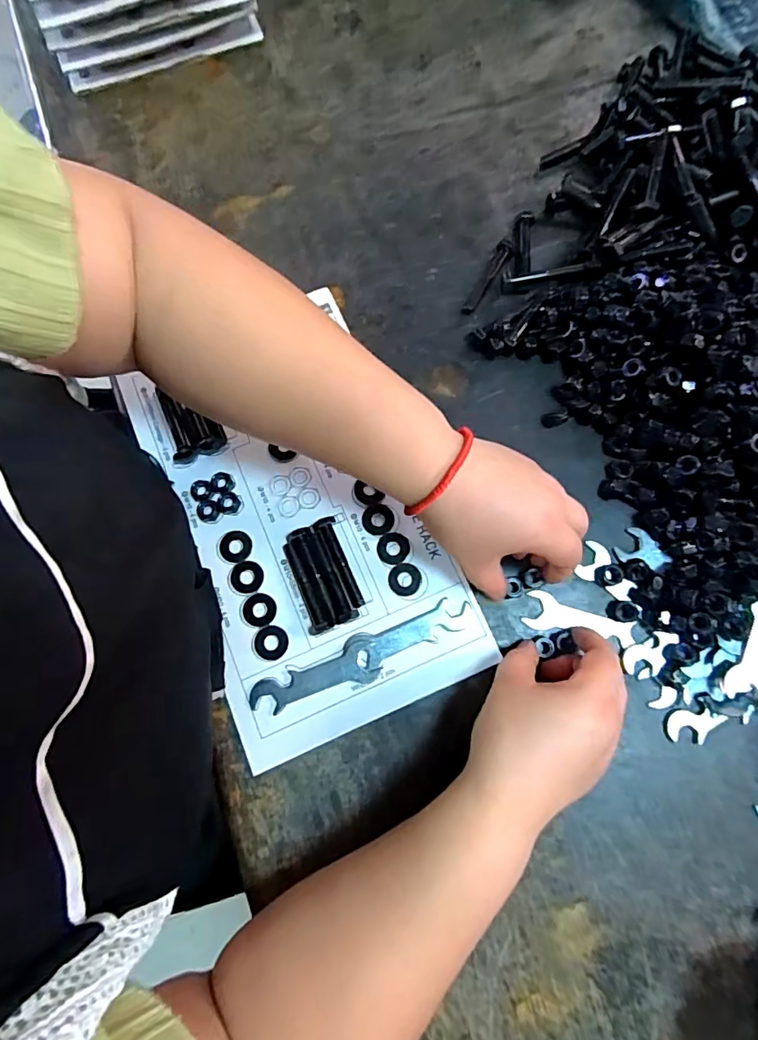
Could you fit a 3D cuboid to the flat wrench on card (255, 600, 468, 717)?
[{"bbox_3d":[-0.012,0.099,0.362,0.163,0.006,0.029,-25,79,-4],"label":"flat wrench on card"}]

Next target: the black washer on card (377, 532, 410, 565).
[{"bbox_3d":[0.011,0.021,0.381,0.024,0.004,0.024,-5,78,0],"label":"black washer on card"}]

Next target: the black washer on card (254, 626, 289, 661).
[{"bbox_3d":[-0.079,0.089,0.365,0.024,0.004,0.024,-7,78,0],"label":"black washer on card"}]

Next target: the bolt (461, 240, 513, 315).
[{"bbox_3d":[0.093,-0.205,0.429,0.013,0.007,0.075,28,80,6],"label":"bolt"}]

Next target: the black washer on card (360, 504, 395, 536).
[{"bbox_3d":[-0.001,0.000,0.385,0.024,0.004,0.023,-5,78,0],"label":"black washer on card"}]

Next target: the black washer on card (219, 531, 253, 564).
[{"bbox_3d":[-0.109,0.020,0.382,0.024,0.004,0.024,-6,78,0],"label":"black washer on card"}]

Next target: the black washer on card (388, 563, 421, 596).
[{"bbox_3d":[0.019,0.044,0.375,0.025,0.004,0.023,0,78,1],"label":"black washer on card"}]

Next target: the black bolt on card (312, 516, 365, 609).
[{"bbox_3d":[-0.028,0.032,0.374,0.015,0.013,0.069,-23,79,-4],"label":"black bolt on card"}]

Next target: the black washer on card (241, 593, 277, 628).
[{"bbox_3d":[-0.088,0.066,0.371,0.025,0.004,0.024,-6,78,0],"label":"black washer on card"}]

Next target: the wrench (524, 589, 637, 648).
[{"bbox_3d":[0.147,0.075,0.372,0.077,0.004,0.026,17,79,4],"label":"wrench"}]

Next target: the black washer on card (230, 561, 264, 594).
[{"bbox_3d":[-0.099,0.043,0.377,0.024,0.004,0.023,-8,78,-1],"label":"black washer on card"}]

